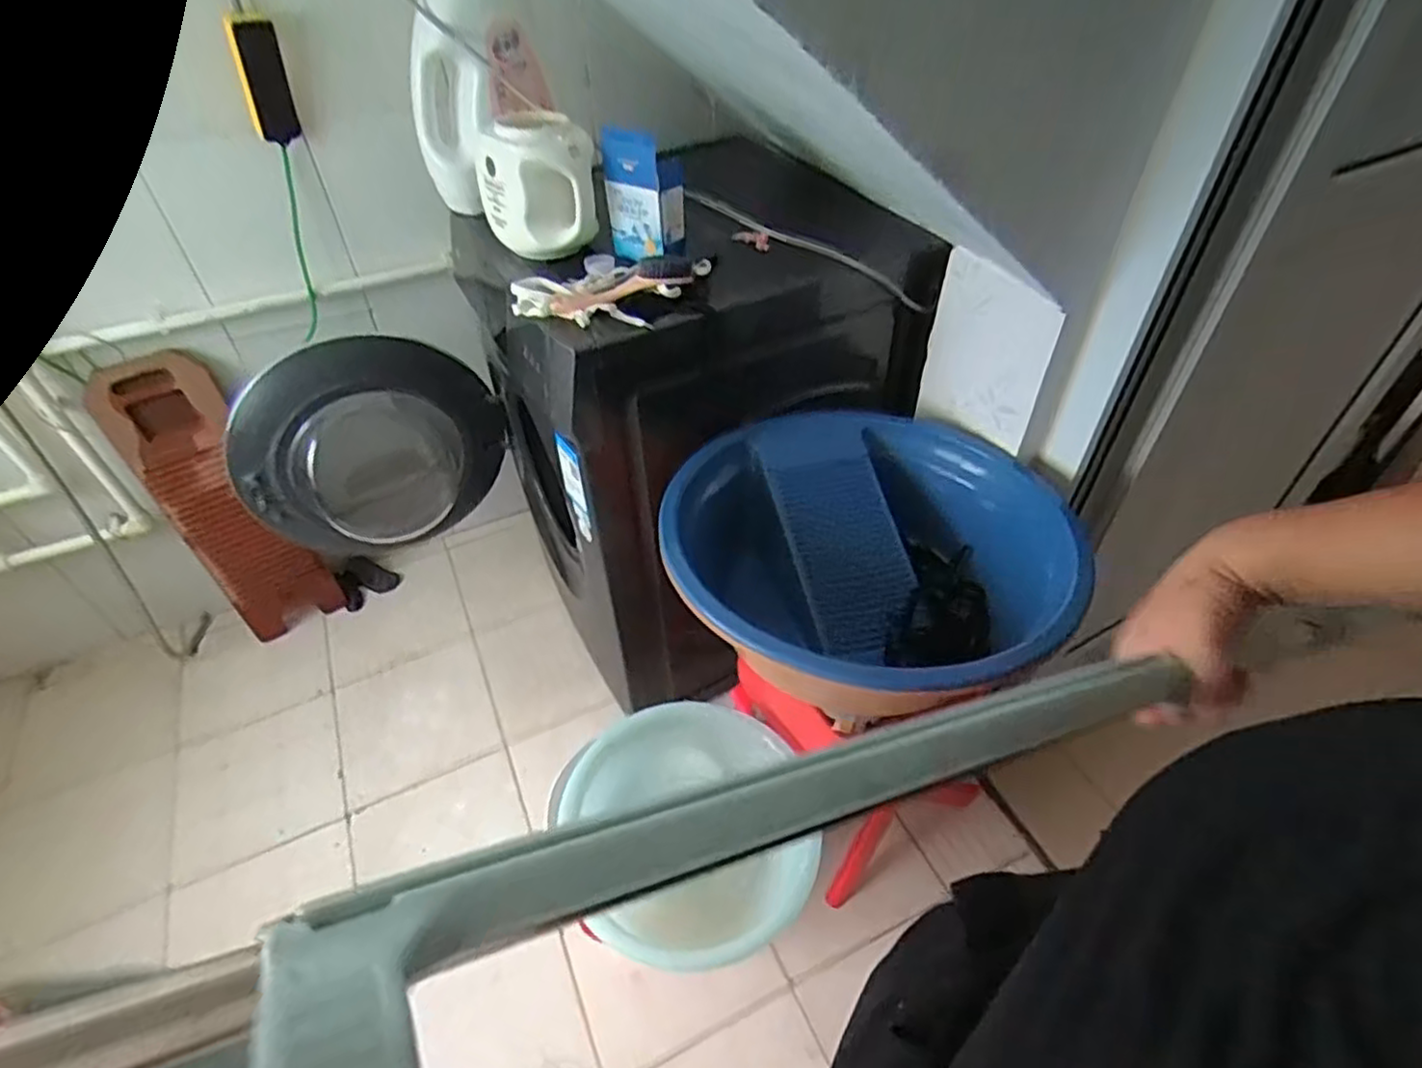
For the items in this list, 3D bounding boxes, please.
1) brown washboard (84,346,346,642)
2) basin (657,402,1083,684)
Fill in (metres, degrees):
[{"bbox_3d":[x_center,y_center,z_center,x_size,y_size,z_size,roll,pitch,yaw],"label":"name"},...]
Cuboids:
[{"bbox_3d":[-1.009,-0.061,1.506,0.199,0.649,0.031,-29,40,-24],"label":"brown washboard"},{"bbox_3d":[0.187,0.045,0.906,0.467,0.187,0.439,-1,45,1],"label":"basin"}]

